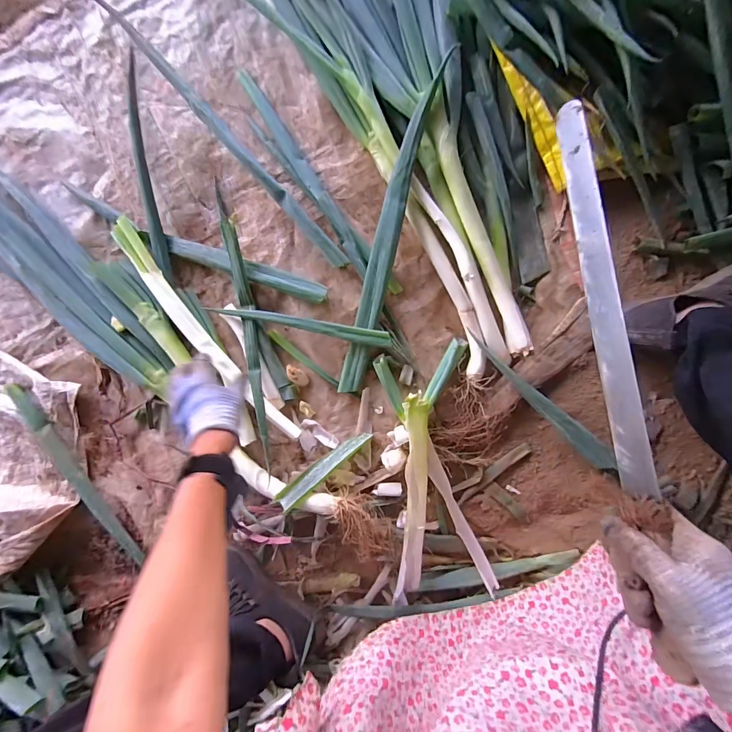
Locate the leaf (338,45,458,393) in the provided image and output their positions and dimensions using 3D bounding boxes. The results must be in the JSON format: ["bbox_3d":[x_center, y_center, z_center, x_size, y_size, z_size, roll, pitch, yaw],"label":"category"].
[{"bbox_3d":[0.033,-0.185,0.524,0.036,0.044,0.464,16,94,6],"label":"leaf"}]

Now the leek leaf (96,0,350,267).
[{"bbox_3d":[-0.199,-0.327,0.537,0.021,0.087,0.479,-43,87,7],"label":"leek leaf"}]

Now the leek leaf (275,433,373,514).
[{"bbox_3d":[-0.061,0.153,0.550,0.162,0.025,0.028,-37,88,-13],"label":"leek leaf"}]

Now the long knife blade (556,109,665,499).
[{"bbox_3d":[0.199,-0.065,0.308,0.006,0.029,0.336,-3,82,-23],"label":"long knife blade"}]

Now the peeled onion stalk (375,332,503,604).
[{"bbox_3d":[0.097,0.161,0.530,0.138,0.037,0.373,-7,92,7],"label":"peeled onion stalk"}]

